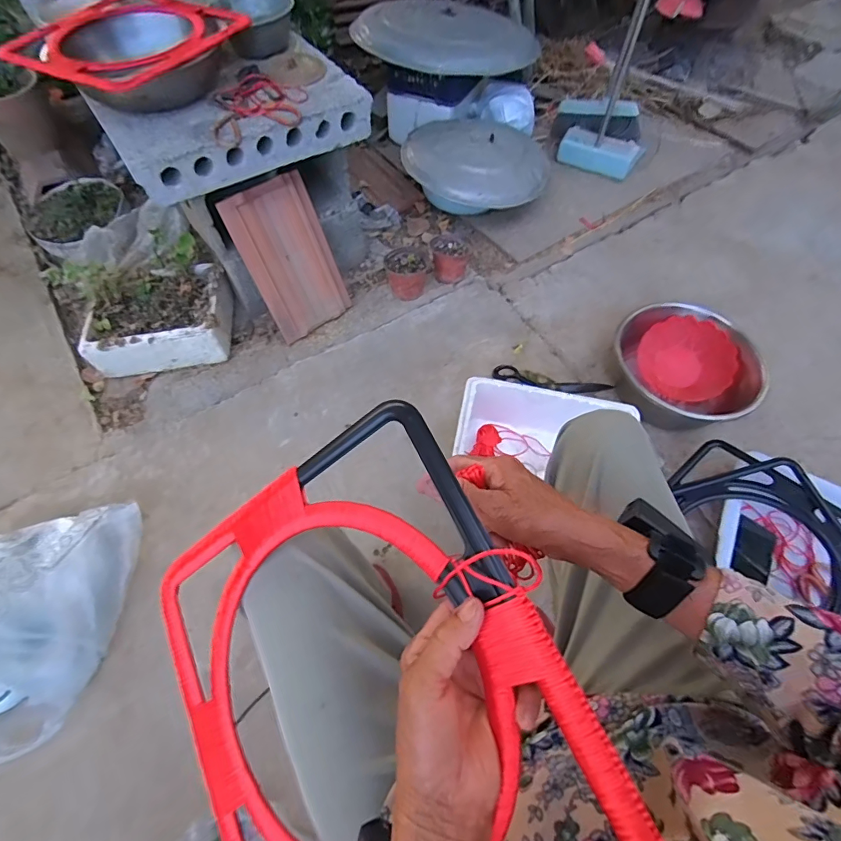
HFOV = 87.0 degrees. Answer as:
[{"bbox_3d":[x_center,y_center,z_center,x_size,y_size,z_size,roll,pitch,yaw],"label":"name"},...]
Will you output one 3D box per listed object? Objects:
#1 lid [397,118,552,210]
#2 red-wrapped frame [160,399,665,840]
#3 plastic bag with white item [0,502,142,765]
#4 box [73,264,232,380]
[{"bbox_3d":[0.173,-0.824,1.362,0.434,0.098,0.413,1,61,-2],"label":"lid"},{"bbox_3d":[-0.060,0.198,0.326,0.329,0.017,0.327,-36,68,18],"label":"red-wrapped frame"},{"bbox_3d":[-0.630,0.289,0.645,0.259,0.246,0.373,-1,62,-3],"label":"plastic bag with white item"},{"bbox_3d":[-0.635,-0.264,1.085,0.307,0.115,0.260,-8,61,-7],"label":"box"}]

